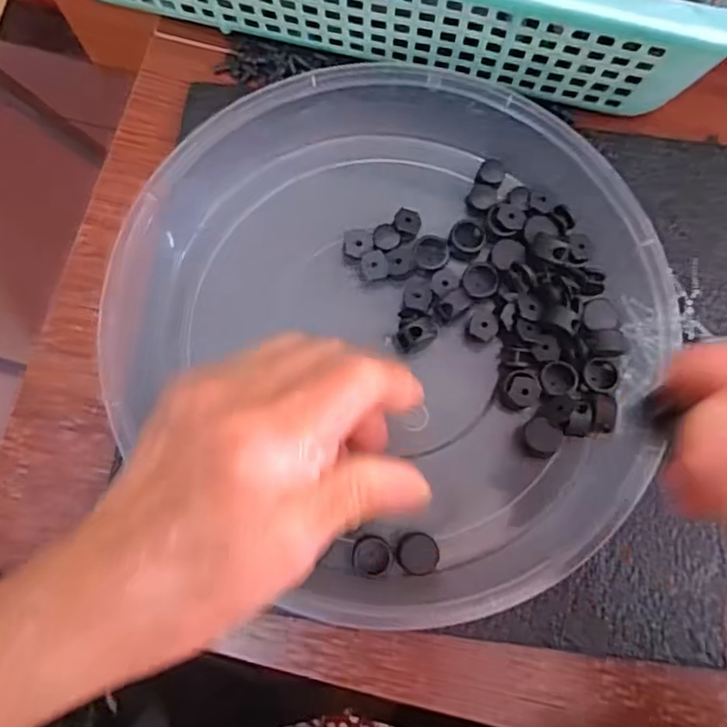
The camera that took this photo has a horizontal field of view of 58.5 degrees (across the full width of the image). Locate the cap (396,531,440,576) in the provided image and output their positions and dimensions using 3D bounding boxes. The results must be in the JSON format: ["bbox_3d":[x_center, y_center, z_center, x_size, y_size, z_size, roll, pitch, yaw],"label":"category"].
[{"bbox_3d":[0.024,0.081,0.277,0.018,0.005,0.017,0,78,-1],"label":"cap"}]

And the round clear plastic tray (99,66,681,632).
[{"bbox_3d":[0.022,-0.023,0.286,0.233,0.045,0.246,0,78,-1],"label":"round clear plastic tray"}]

